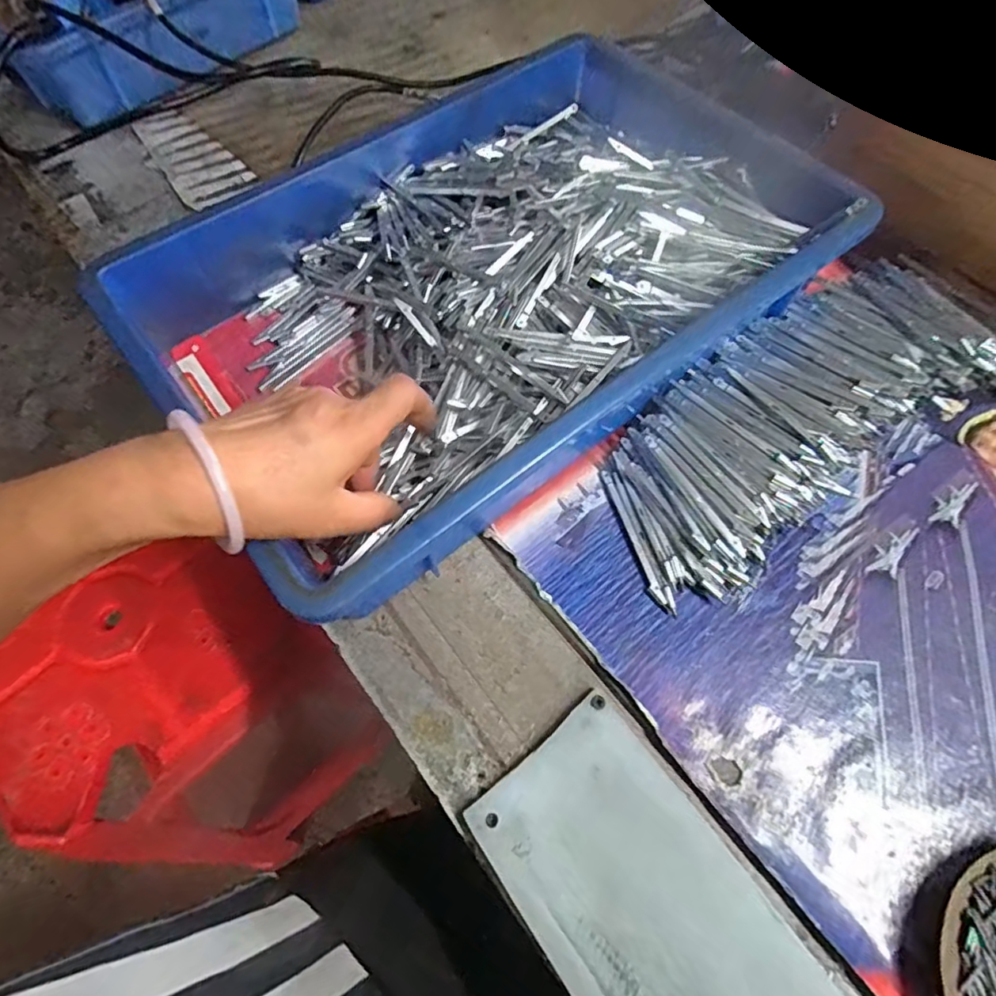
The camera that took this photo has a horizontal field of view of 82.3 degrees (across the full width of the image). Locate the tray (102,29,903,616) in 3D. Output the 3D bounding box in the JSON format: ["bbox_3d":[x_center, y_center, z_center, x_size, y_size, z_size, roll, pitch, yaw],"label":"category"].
[{"bbox_3d":[-0.013,-0.152,0.393,0.427,0.075,0.302,-36,68,-15],"label":"tray"}]

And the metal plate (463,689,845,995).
[{"bbox_3d":[0.078,0.198,0.253,0.093,0.005,0.195,-33,67,-14],"label":"metal plate"}]

